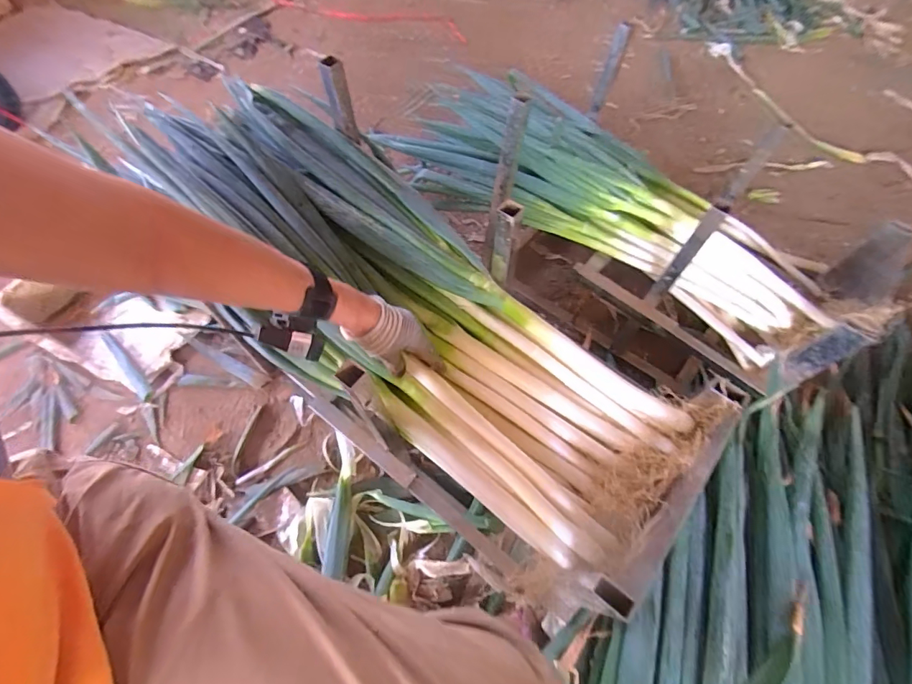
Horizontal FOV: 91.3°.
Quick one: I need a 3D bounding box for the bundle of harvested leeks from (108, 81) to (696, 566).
[{"bbox_3d":[-0.083,-0.047,0.595,0.792,0.104,0.296,42,67,6],"label":"bundle of harvested leeks"}]

